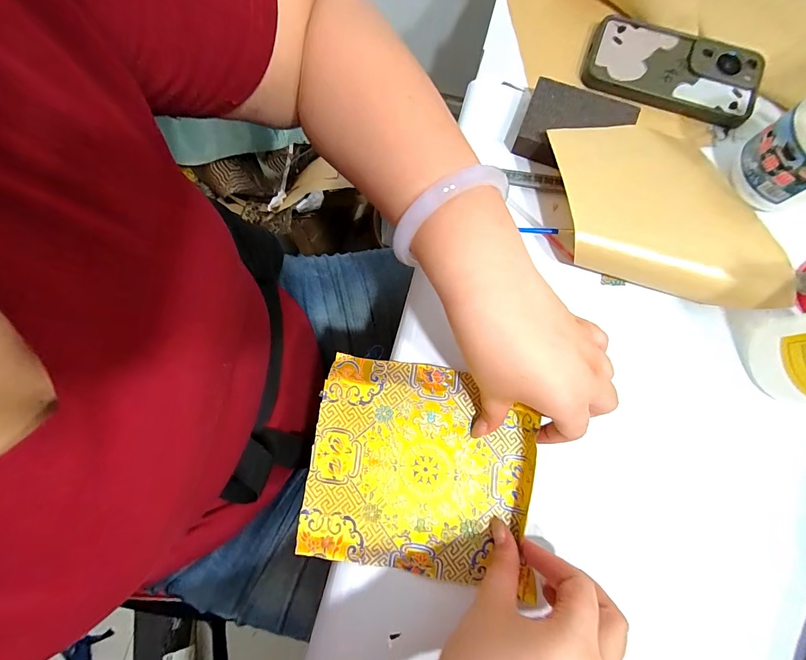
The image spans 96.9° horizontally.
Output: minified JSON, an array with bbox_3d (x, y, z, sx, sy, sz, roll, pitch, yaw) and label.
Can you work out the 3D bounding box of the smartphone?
[{"bbox_3d":[0.266,-0.256,0.354,0.163,0.015,0.079,20,80,5],"label":"smartphone"}]

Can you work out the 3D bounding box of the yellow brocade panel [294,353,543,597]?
[{"bbox_3d":[0.014,0.109,0.289,0.175,0.012,0.159,8,79,3],"label":"yellow brocade panel"}]

